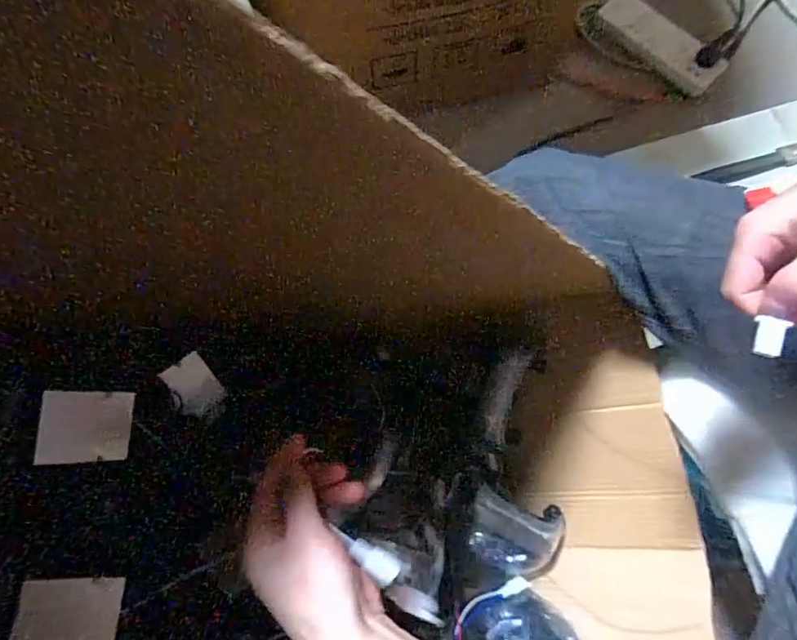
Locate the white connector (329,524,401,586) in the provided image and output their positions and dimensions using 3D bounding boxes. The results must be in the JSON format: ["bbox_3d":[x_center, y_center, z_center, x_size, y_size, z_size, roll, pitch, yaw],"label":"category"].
[{"bbox_3d":[-0.019,0.131,0.279,0.045,0.006,0.014,42,82,-8],"label":"white connector"}]

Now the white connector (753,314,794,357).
[{"bbox_3d":[0.194,0.010,0.258,0.013,0.010,0.018,11,89,37],"label":"white connector"}]

